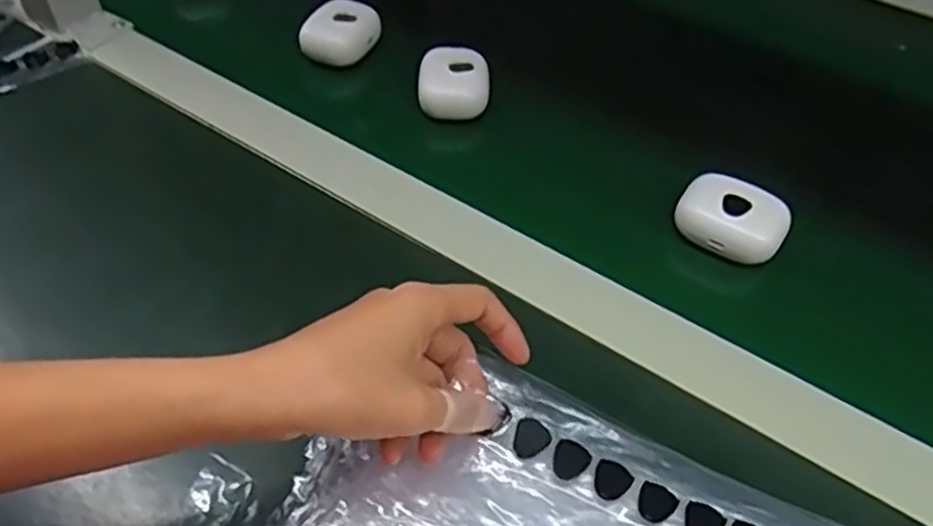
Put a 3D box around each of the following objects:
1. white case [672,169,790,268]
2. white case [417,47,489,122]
[{"bbox_3d":[0.149,-0.025,0.414,0.058,0.022,0.041,27,58,23],"label":"white case"},{"bbox_3d":[-0.008,-0.122,0.498,0.045,0.023,0.051,-2,51,2],"label":"white case"}]

